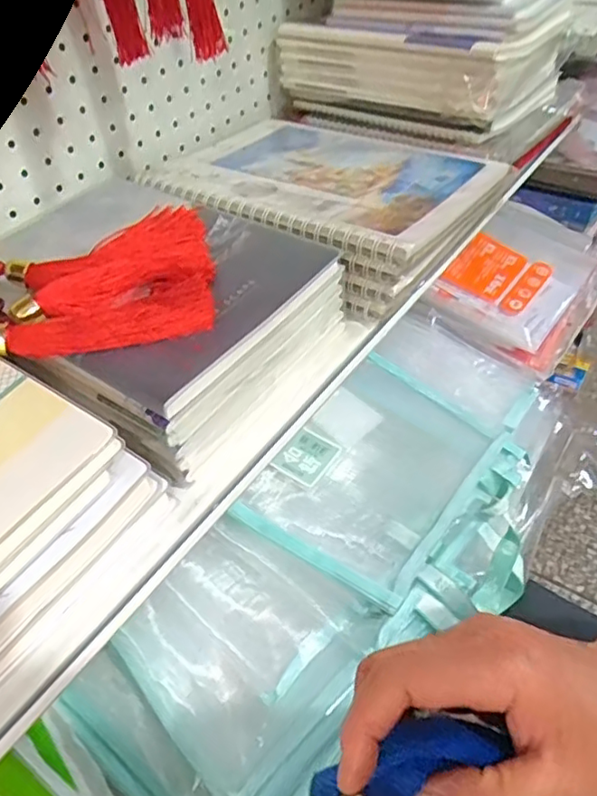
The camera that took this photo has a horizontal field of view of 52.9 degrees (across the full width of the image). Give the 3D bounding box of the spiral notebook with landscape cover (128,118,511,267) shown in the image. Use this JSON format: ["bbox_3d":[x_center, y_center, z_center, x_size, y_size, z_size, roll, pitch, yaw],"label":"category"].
[{"bbox_3d":[0.019,-0.215,0.566,0.295,0.027,0.238,21,52,27],"label":"spiral notebook with landscape cover"}]

